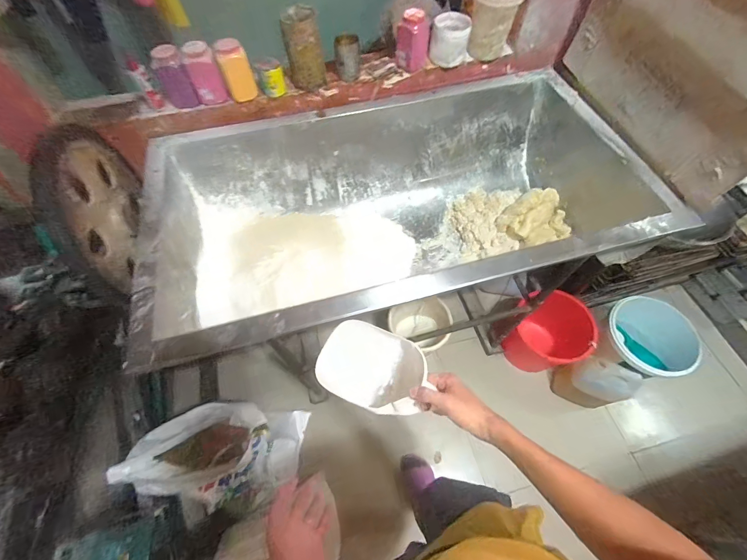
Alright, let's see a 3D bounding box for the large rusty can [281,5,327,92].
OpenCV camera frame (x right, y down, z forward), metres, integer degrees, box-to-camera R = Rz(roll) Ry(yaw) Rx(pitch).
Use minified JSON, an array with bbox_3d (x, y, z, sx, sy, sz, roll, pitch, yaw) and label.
[{"bbox_3d":[-0.200,-0.663,0.944,0.103,0.168,0.100,-10,61,-5],"label":"large rusty can"}]

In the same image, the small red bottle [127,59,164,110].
[{"bbox_3d":[-0.614,-0.524,0.885,0.034,0.130,0.036,-28,64,-14],"label":"small red bottle"}]

